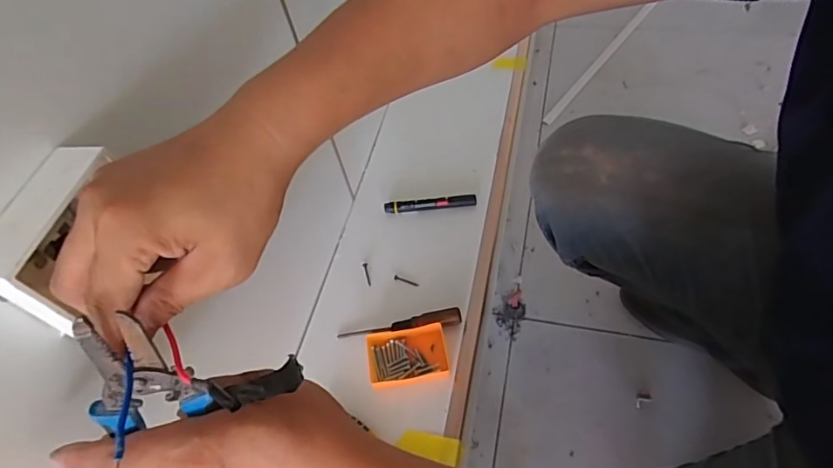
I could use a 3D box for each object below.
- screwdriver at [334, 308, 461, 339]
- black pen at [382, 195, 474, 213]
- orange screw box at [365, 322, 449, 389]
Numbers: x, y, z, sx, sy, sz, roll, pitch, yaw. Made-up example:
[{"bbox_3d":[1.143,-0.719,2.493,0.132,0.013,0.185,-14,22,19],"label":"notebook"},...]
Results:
[{"bbox_3d":[-0.022,0.110,0.633,0.151,0.023,0.019,-7,55,3],"label":"screwdriver"},{"bbox_3d":[0.020,-0.044,0.741,0.131,0.017,0.018,-6,55,4],"label":"black pen"},{"bbox_3d":[-0.010,0.147,0.613,0.093,0.020,0.066,-12,55,-1],"label":"orange screw box"}]

